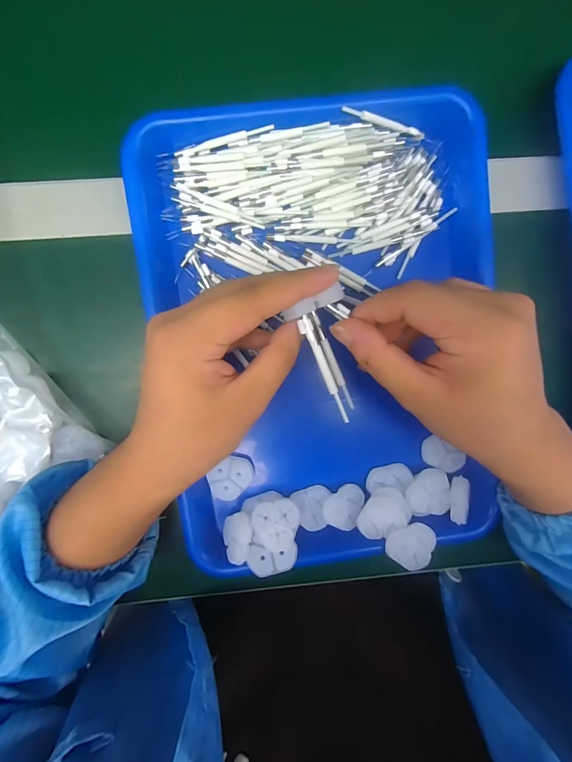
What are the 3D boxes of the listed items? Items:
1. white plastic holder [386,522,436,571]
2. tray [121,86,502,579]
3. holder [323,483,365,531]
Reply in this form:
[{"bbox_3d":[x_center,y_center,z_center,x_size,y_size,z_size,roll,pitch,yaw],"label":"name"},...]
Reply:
[{"bbox_3d":[0.096,0.126,0.271,0.036,0.021,0.032,-27,97,0],"label":"white plastic holder"},{"bbox_3d":[0.030,-0.026,0.263,0.241,0.037,0.329,-7,96,-2],"label":"tray"},{"bbox_3d":[0.046,0.100,0.278,0.030,0.007,0.035,23,94,-5],"label":"holder"}]

